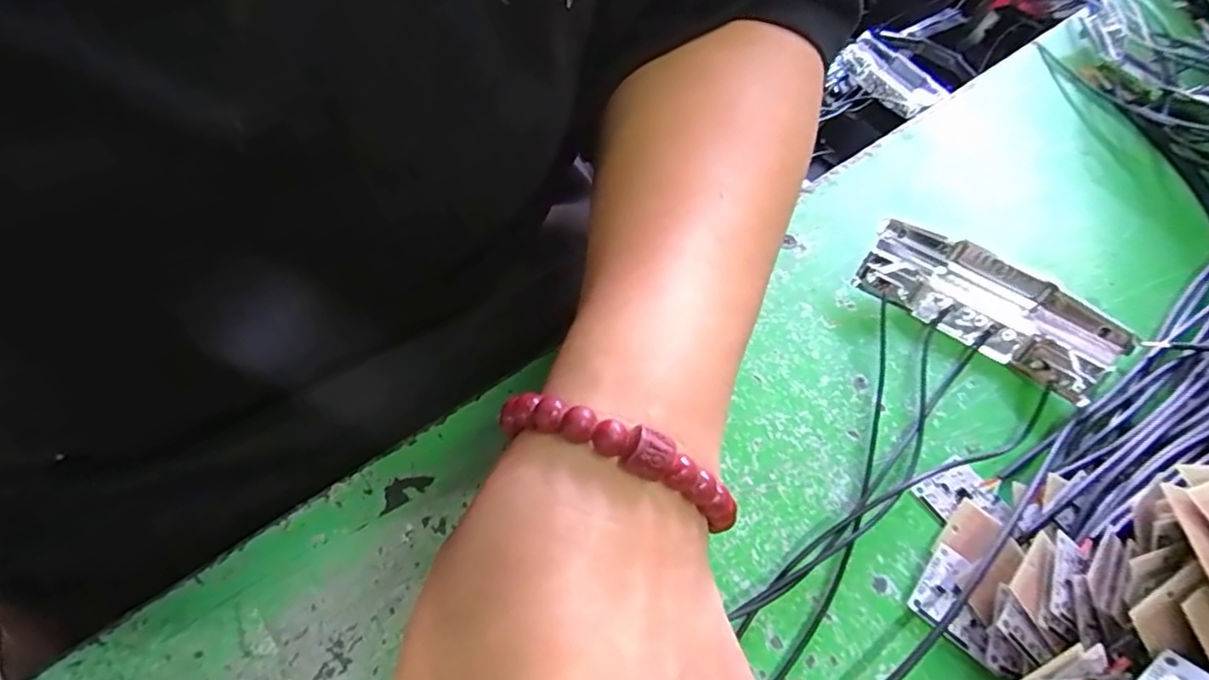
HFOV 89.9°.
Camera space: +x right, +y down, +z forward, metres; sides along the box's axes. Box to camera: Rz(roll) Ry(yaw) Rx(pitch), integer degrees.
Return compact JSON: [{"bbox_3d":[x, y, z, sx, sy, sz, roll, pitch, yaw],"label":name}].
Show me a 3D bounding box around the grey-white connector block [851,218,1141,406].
[{"bbox_3d":[0.155,-0.014,0.252,0.096,0.026,0.038,33,60,20],"label":"grey-white connector block"}]

